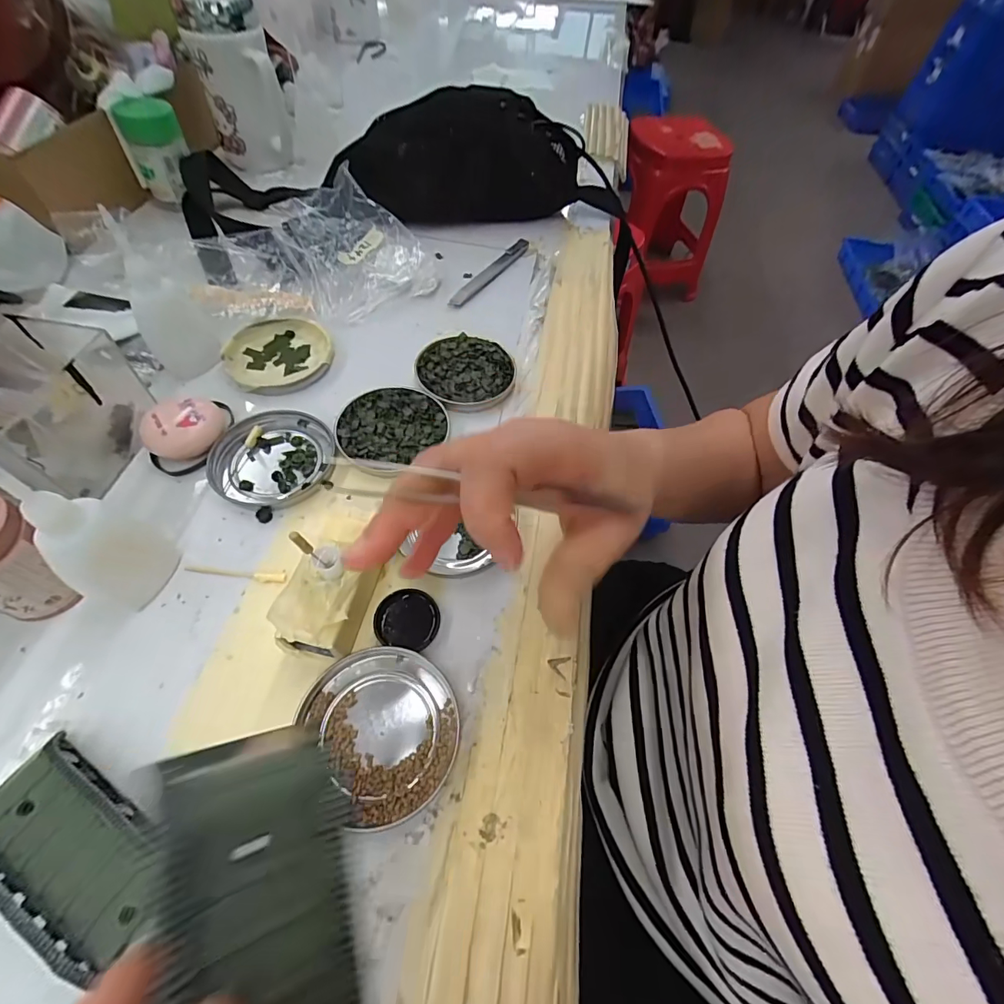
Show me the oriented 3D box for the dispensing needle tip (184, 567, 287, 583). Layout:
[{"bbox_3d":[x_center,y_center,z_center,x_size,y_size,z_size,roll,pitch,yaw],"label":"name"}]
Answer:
[{"bbox_3d":[-0.157,0.042,0.270,0.059,0.004,0.006,6,57,-2],"label":"dispensing needle tip"}]

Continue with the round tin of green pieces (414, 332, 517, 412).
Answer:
[{"bbox_3d":[-0.029,-0.104,0.366,0.077,0.012,0.074,2,58,-4],"label":"round tin of green pieces"}]

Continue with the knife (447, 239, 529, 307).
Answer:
[{"bbox_3d":[-0.012,-0.226,0.453,0.016,0.009,0.136,29,60,13],"label":"knife"}]

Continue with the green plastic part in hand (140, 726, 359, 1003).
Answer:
[{"bbox_3d":[-0.057,0.101,0.105,0.045,0.009,0.087,12,51,-45],"label":"green plastic part in hand"}]

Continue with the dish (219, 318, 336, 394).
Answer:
[{"bbox_3d":[-0.175,-0.115,0.364,0.077,0.012,0.073,2,58,-4],"label":"dish"}]

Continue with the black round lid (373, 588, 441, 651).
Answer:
[{"bbox_3d":[-0.054,0.067,0.261,0.036,0.011,0.031,11,57,2],"label":"black round lid"}]

